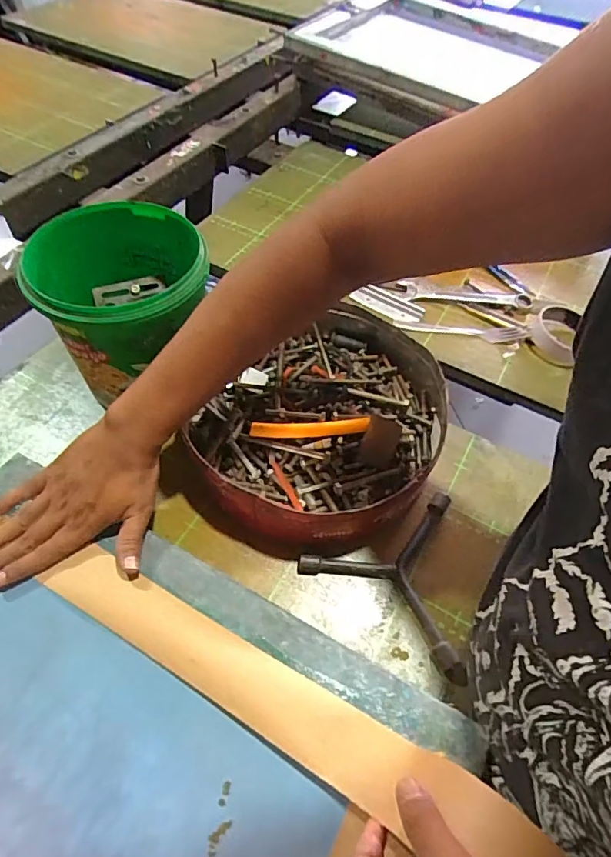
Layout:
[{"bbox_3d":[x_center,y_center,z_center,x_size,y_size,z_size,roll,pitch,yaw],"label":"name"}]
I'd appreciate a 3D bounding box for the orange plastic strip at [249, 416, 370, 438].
[{"bbox_3d":[0.005,-0.001,0.498,0.121,0.011,0.018,-4,55,-6],"label":"orange plastic strip"}]

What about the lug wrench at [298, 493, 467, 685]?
[{"bbox_3d":[0.102,0.122,0.458,0.164,0.019,0.143,32,59,18],"label":"lug wrench"}]

